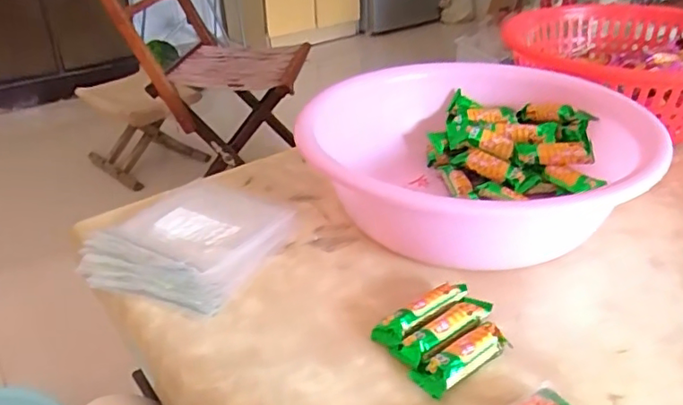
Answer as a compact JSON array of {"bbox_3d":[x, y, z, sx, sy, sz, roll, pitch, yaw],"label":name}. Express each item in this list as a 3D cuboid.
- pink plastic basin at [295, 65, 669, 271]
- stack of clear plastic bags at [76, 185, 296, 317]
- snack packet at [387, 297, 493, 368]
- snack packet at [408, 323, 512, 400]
[{"bbox_3d":[0.128,-0.039,0.587,0.320,0.104,0.309,4,32,7],"label":"pink plastic basin"},{"bbox_3d":[-0.145,0.028,0.570,0.164,0.022,0.182,11,34,18],"label":"stack of clear plastic bags"},{"bbox_3d":[0.080,0.100,0.449,0.088,0.017,0.023,-22,38,-30],"label":"snack packet"},{"bbox_3d":[0.088,0.115,0.422,0.075,0.020,0.025,-20,37,-28],"label":"snack packet"}]

